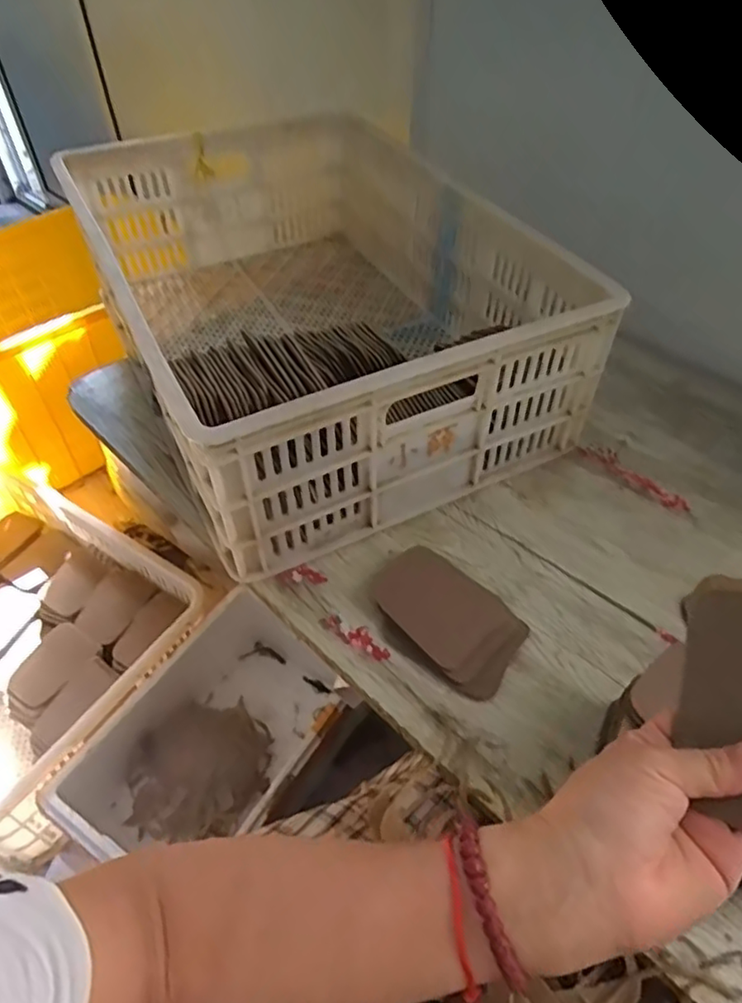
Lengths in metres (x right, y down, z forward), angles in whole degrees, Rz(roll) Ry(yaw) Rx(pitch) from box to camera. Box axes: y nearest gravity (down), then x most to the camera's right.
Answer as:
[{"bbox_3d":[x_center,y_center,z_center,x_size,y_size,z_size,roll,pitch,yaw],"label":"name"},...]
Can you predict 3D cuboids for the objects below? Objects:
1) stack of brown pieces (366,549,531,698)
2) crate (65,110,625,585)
[{"bbox_3d":[0.066,0.097,0.534,0.080,0.026,0.132,-35,56,-28],"label":"stack of brown pieces"},{"bbox_3d":[-0.083,-0.275,0.794,0.450,0.193,0.688,-22,51,-20],"label":"crate"}]

